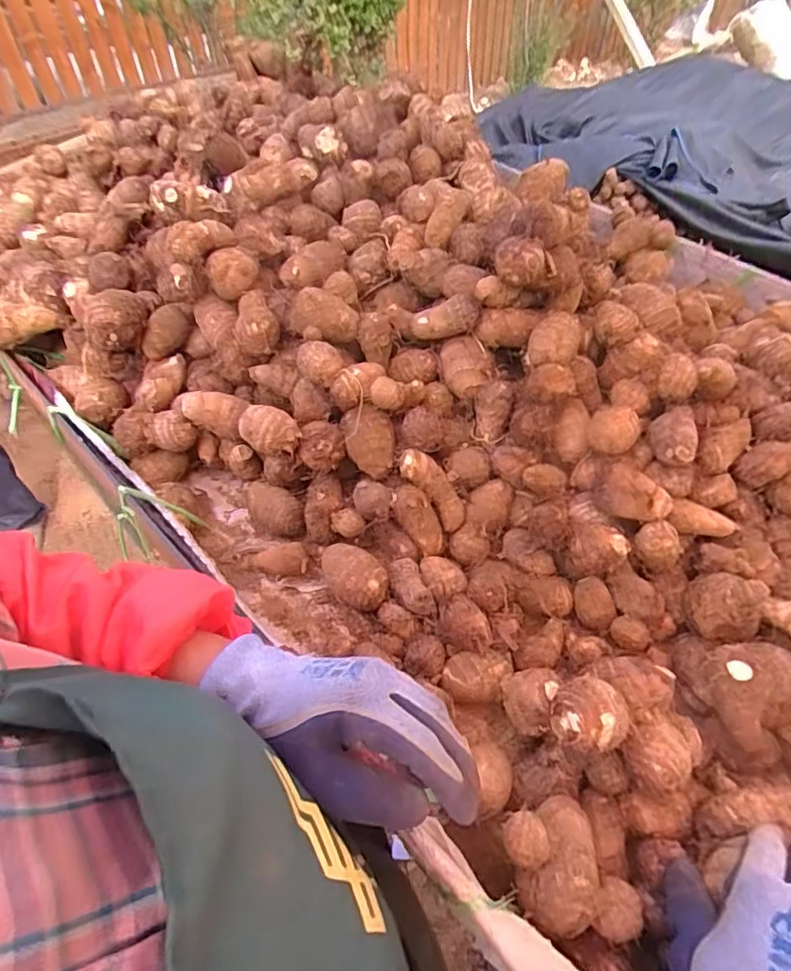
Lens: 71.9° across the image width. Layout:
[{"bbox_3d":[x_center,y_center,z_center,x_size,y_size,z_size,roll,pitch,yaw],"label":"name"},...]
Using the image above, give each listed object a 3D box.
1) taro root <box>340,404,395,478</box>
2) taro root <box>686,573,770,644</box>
[{"bbox_3d":[-0.026,-0.043,0.551,0.049,0.038,0.068,-8,85,-1],"label":"taro root"},{"bbox_3d":[0.283,0.098,0.463,0.059,0.050,0.054,34,58,29],"label":"taro root"}]

